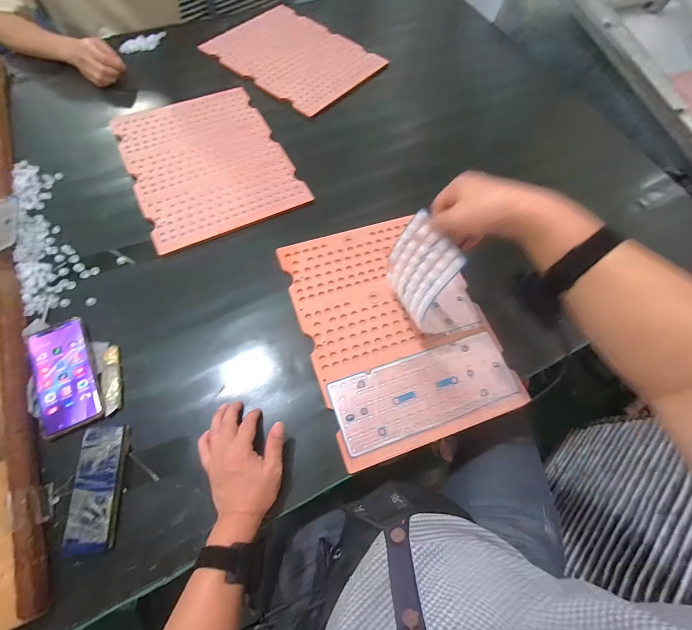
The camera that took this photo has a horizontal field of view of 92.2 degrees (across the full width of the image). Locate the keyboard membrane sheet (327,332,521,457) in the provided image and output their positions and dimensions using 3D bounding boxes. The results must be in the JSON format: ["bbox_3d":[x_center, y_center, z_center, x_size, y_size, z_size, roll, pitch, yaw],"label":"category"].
[{"bbox_3d":[0.120,0.112,0.504,0.275,0.006,0.106,-17,69,-10],"label":"keyboard membrane sheet"}]

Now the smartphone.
[{"bbox_3d":[-0.409,0.086,0.485,0.078,0.016,0.167,-23,70,-12],"label":"smartphone"}]

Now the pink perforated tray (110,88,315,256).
[{"bbox_3d":[-0.286,-0.325,0.681,0.293,0.010,0.386,-26,71,-13],"label":"pink perforated tray"}]

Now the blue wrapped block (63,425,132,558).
[{"bbox_3d":[-0.320,0.223,0.433,0.054,0.032,0.150,-3,67,-5],"label":"blue wrapped block"}]

